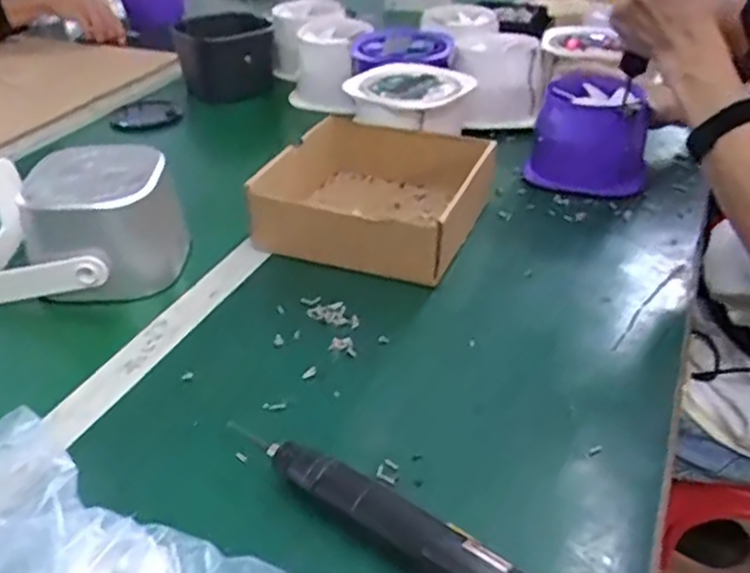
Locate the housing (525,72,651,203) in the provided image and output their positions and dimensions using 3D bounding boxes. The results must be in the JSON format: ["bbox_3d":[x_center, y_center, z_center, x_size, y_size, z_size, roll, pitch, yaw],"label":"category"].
[{"bbox_3d":[0.258,-0.182,0.871,0.134,0.101,0.137,10,35,16],"label":"housing"}]

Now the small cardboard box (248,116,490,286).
[{"bbox_3d":[0.007,-0.096,0.779,0.200,0.075,0.205,13,36,20],"label":"small cardboard box"}]

